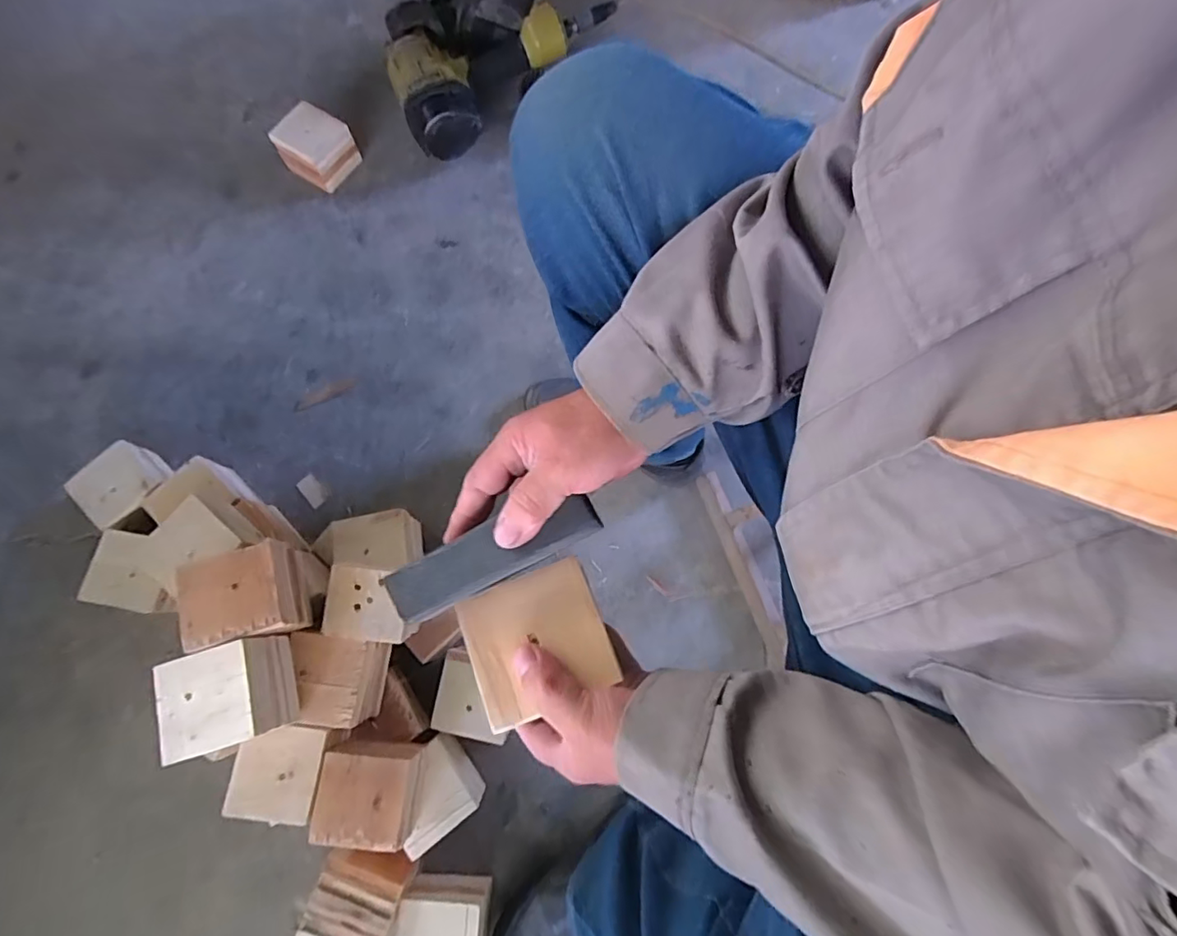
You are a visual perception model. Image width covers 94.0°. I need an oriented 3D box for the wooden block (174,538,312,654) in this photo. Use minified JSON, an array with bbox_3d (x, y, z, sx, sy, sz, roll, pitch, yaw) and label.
[{"bbox_3d":[-0.350,0.133,0.568,0.099,0.075,0.089,-18,78,-5],"label":"wooden block"}]

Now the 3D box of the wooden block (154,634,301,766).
[{"bbox_3d":[-0.354,0.221,0.538,0.101,0.067,0.091,-17,78,-5],"label":"wooden block"}]

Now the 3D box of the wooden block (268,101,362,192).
[{"bbox_3d":[-0.433,-0.512,0.877,0.089,0.081,0.097,35,79,7],"label":"wooden block"}]

